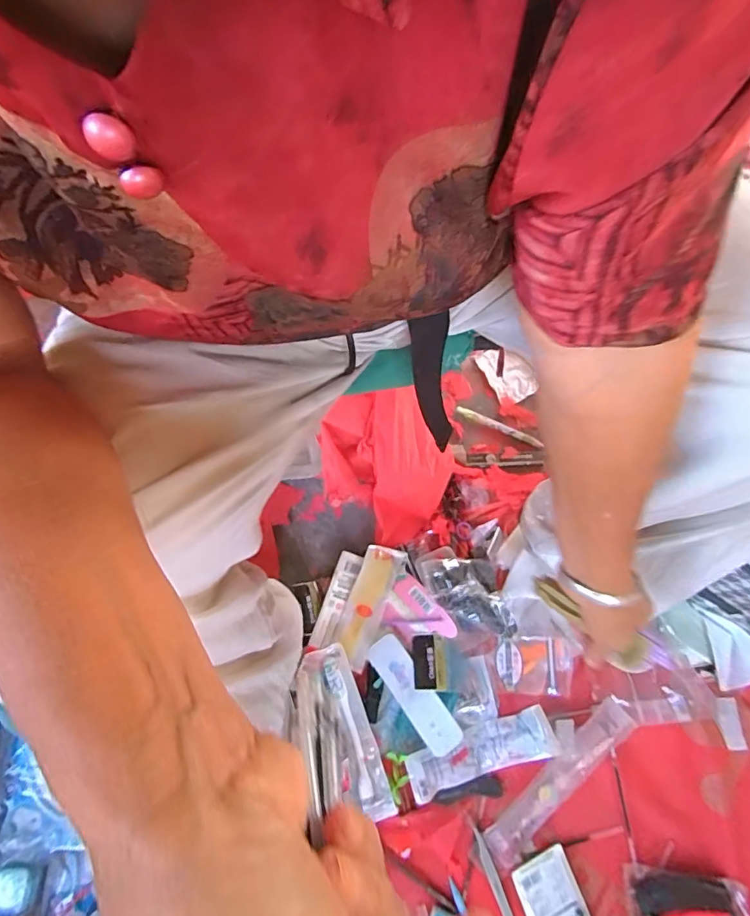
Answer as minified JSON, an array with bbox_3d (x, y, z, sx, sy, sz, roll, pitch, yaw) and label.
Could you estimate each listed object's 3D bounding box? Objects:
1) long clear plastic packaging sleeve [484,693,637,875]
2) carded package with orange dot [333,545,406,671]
[{"bbox_3d":[0.214,0.372,0.569,0.218,0.018,0.047,-39,73,-13],"label":"long clear plastic packaging sleeve"},{"bbox_3d":[-0.010,0.184,0.628,0.050,0.007,0.149,22,71,9],"label":"carded package with orange dot"}]

